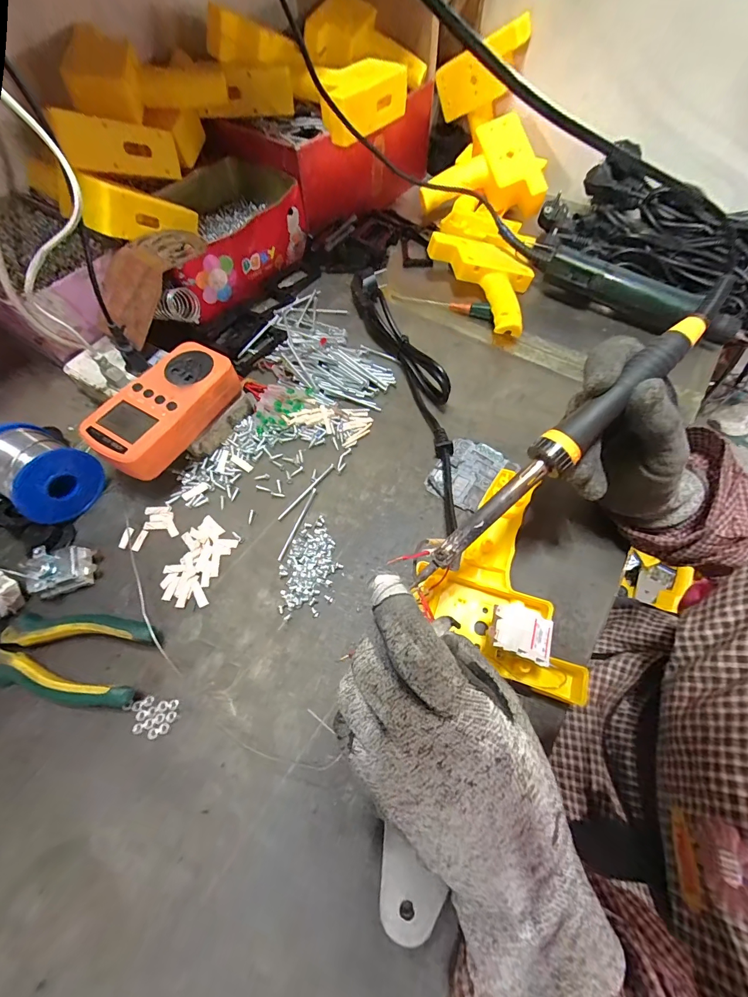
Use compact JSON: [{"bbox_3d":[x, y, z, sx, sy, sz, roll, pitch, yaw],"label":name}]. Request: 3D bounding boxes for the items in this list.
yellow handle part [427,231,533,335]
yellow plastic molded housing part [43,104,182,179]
[{"bbox_3d":[0.147,-0.264,0.451,0.100,0.047,0.164,-27,65,-13],"label":"yellow handle part"},{"bbox_3d":[-0.267,-0.370,0.393,0.022,0.041,0.125,32,44,16],"label":"yellow plastic molded housing part"}]

